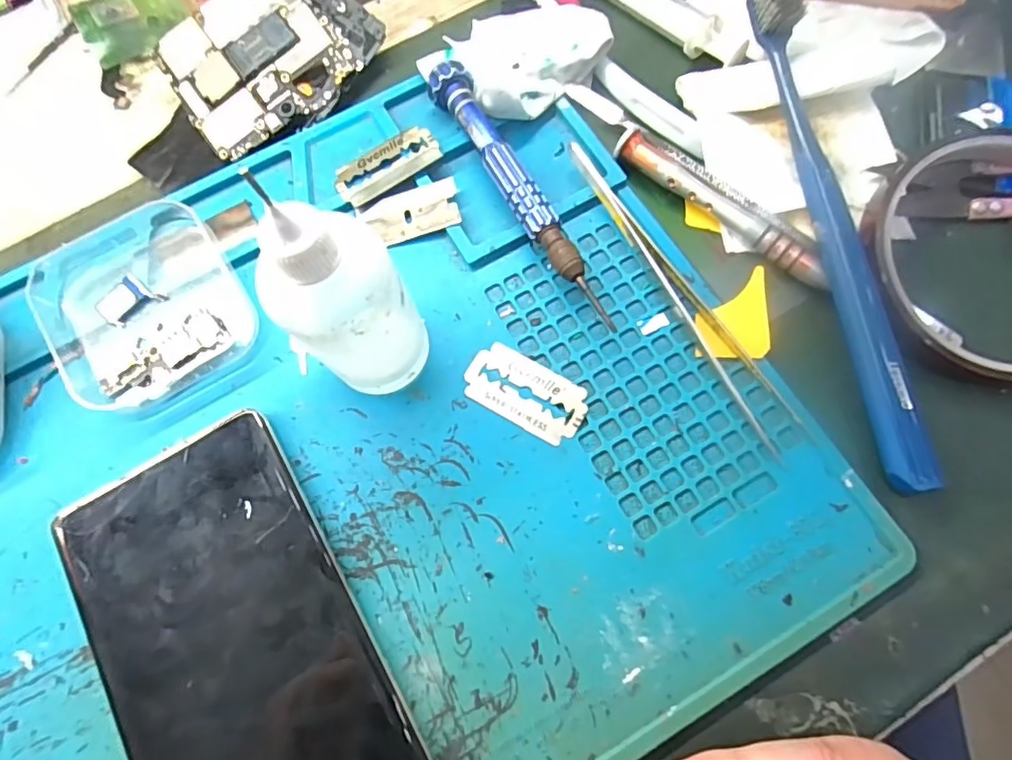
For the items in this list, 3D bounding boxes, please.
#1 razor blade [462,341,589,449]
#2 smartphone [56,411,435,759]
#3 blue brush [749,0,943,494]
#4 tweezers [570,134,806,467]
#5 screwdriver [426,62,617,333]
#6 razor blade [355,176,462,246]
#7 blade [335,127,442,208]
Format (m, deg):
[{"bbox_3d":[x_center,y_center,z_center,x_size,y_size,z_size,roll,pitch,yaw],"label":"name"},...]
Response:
[{"bbox_3d":[0.007,0.004,0.189,0.043,0.004,0.023,29,77,10],"label":"razor blade"},{"bbox_3d":[-0.072,0.091,0.162,0.072,0.010,0.157,-31,75,-7],"label":"smartphone"},{"bbox_3d":[0.112,-0.056,0.186,0.013,0.031,0.182,-9,73,-1],"label":"blue brush"},{"bbox_3d":[0.059,-0.032,0.193,0.014,0.011,0.126,-31,75,-7],"label":"tweezers"},{"bbox_3d":[0.007,-0.069,0.204,0.019,0.017,0.119,-31,75,-7],"label":"screwdriver"},{"bbox_3d":[-0.036,-0.063,0.210,0.037,0.004,0.019,-18,76,3],"label":"razor blade"},{"bbox_3d":[-0.046,-0.084,0.215,0.042,0.004,0.020,-31,68,-4],"label":"blade"}]

